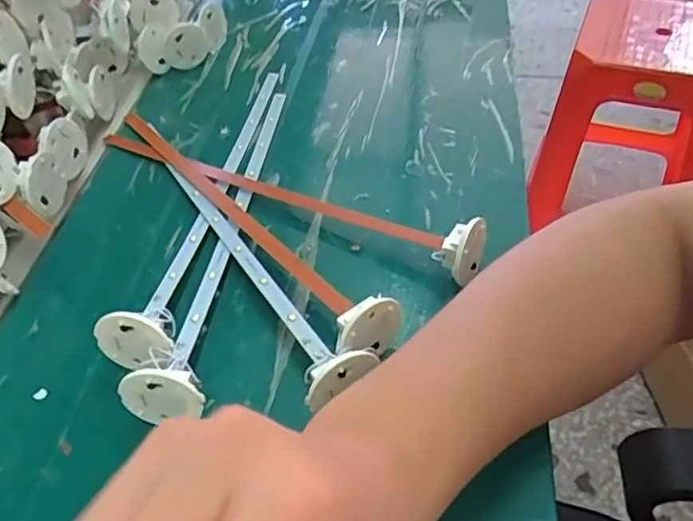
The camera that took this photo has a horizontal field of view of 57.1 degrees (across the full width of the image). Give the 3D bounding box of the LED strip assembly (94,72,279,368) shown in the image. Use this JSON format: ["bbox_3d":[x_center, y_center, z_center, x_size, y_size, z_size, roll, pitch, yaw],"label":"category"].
[{"bbox_3d":[-0.077,-0.057,0.413,0.037,0.037,0.282,9,48,10],"label":"LED strip assembly"}]

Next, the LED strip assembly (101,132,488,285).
[{"bbox_3d":[-0.053,-0.047,0.403,0.286,0.034,0.032,20,51,19],"label":"LED strip assembly"}]

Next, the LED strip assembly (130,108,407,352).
[{"bbox_3d":[-0.076,-0.033,0.389,0.033,0.032,0.277,-34,55,-26],"label":"LED strip assembly"}]

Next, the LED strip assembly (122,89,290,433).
[{"bbox_3d":[-0.072,-0.037,0.390,0.037,0.036,0.282,3,48,5],"label":"LED strip assembly"}]

